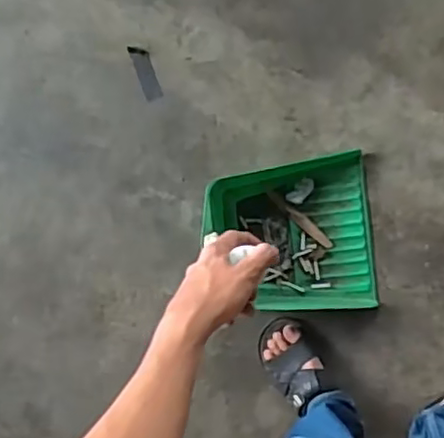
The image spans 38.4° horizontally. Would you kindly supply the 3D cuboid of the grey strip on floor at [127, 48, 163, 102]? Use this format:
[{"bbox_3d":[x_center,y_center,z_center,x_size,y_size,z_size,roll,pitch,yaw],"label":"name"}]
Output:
[{"bbox_3d":[-0.151,-0.291,1.268,0.037,0.004,0.112,-20,93,1],"label":"grey strip on floor"}]

